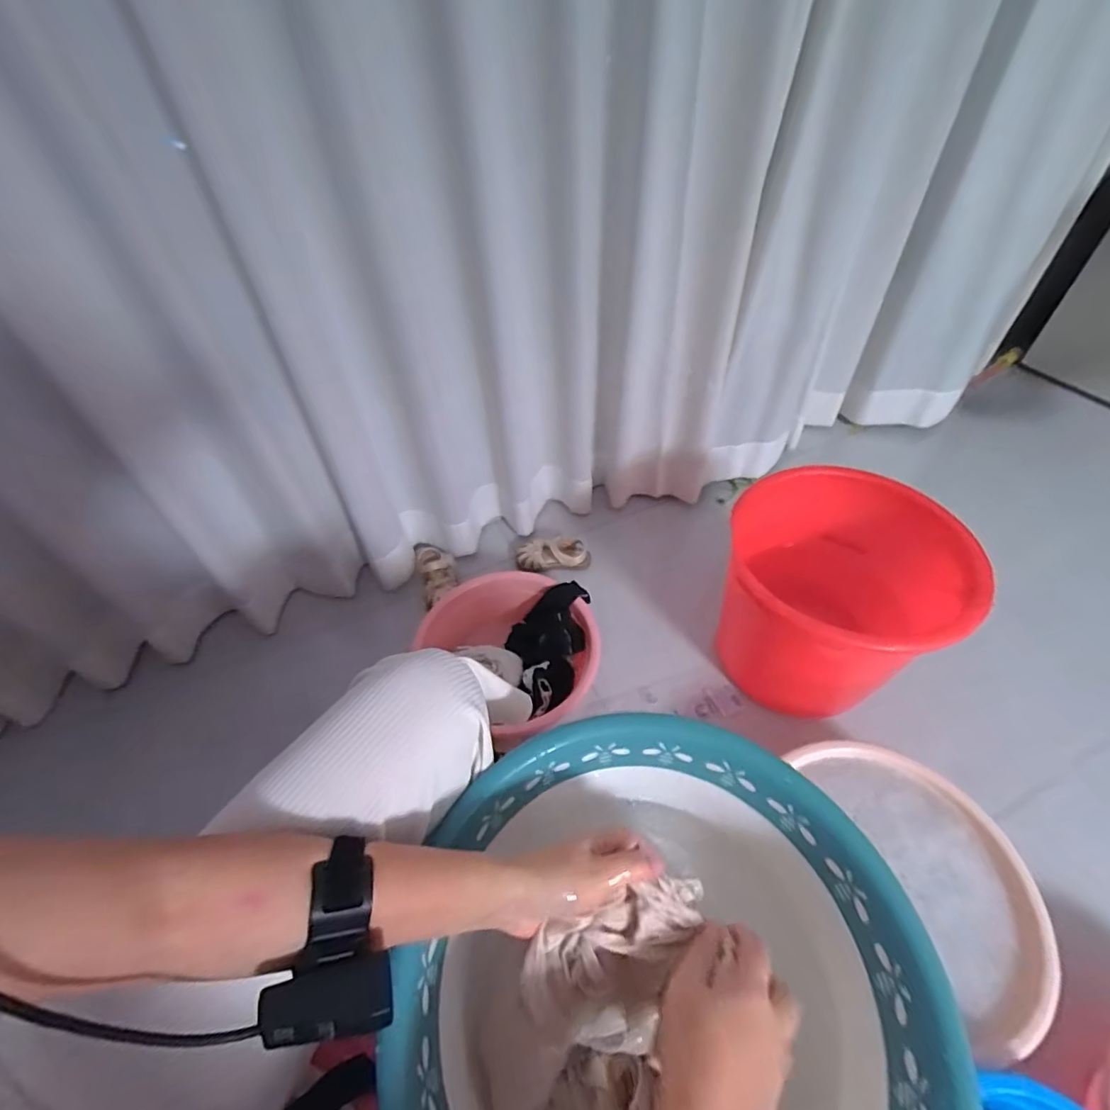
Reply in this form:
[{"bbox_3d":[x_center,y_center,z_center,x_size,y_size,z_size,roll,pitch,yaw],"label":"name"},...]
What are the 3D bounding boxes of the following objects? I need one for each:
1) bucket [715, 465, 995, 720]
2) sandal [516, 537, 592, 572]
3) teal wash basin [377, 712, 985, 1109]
[{"bbox_3d":[0.419,0.058,0.820,0.279,0.267,0.292,-1,48,1],"label":"bucket"},{"bbox_3d":[-0.002,-0.003,1.066,0.148,0.044,0.053,-2,48,1],"label":"sandal"},{"bbox_3d":[0.074,0.312,0.393,0.349,0.112,0.339,-1,48,1],"label":"teal wash basin"}]

